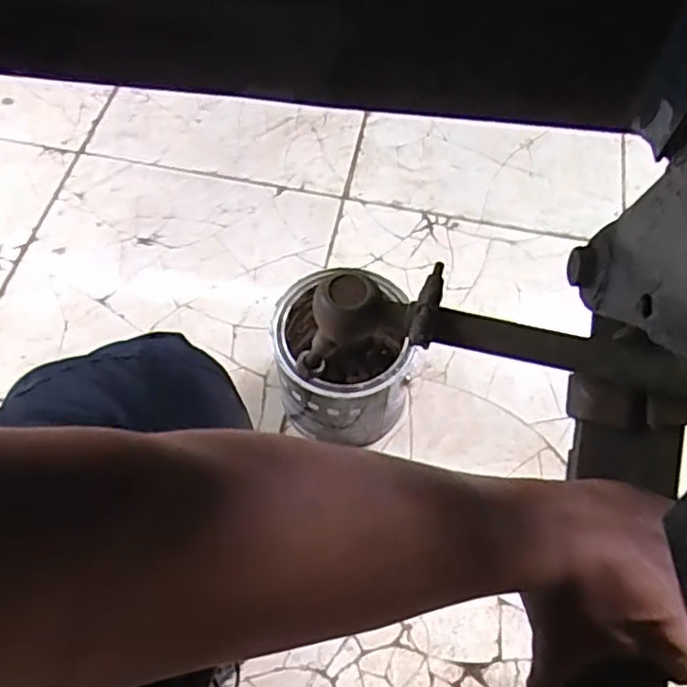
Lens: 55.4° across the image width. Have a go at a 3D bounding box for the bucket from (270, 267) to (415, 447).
[{"bbox_3d":[-0.002,0.026,0.728,0.136,0.171,0.125,1,60,-2],"label":"bucket"}]

